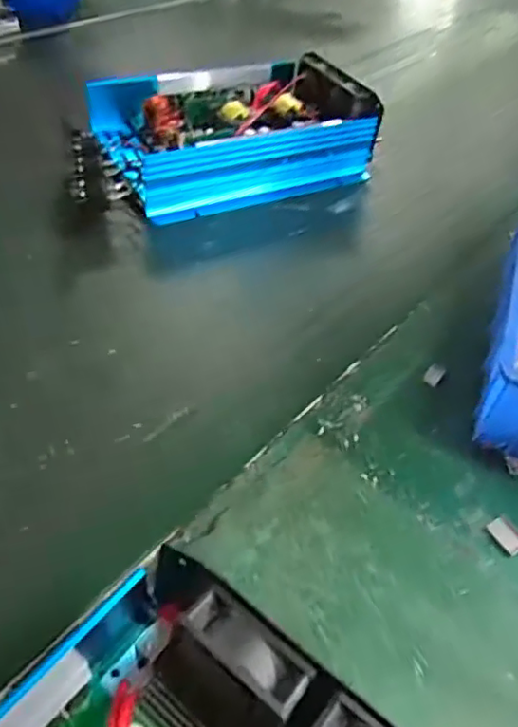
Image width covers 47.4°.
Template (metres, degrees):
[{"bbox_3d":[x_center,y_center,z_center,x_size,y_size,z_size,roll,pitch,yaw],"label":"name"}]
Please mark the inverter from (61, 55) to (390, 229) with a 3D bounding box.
[{"bbox_3d":[-0.051,-0.284,0.702,0.351,0.077,0.216,-14,49,-21],"label":"inverter"}]

